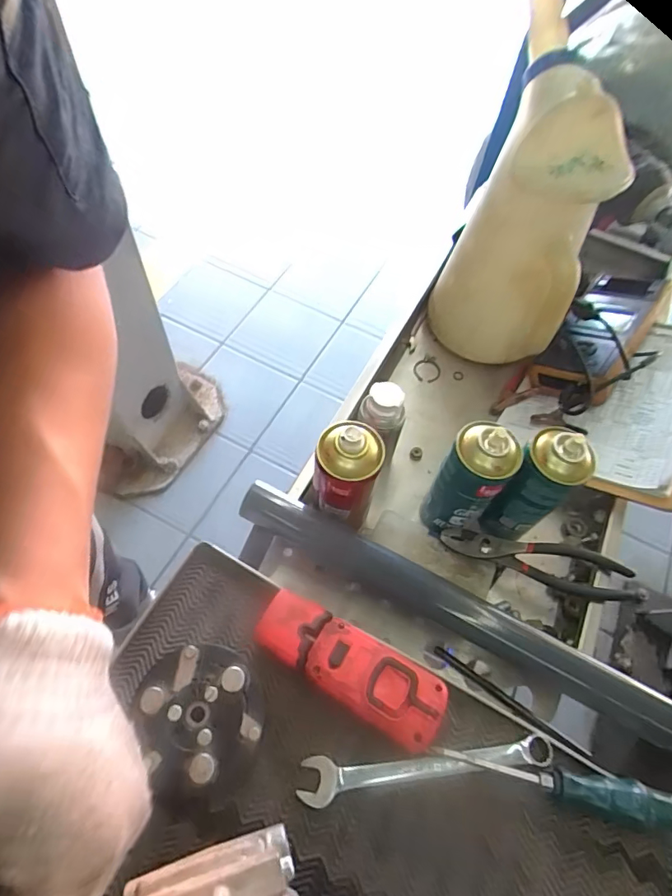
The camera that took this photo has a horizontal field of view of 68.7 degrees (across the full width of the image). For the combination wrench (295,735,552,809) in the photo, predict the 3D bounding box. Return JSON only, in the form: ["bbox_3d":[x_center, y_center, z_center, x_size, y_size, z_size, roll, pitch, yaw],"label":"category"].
[{"bbox_3d":[0.073,0.252,0.385,0.200,0.012,0.030,-2,61,-6],"label":"combination wrench"}]

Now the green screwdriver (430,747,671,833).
[{"bbox_3d":[0.171,0.261,0.378,0.188,0.025,0.029,13,61,3],"label":"green screwdriver"}]

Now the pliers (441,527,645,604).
[{"bbox_3d":[0.216,0.119,0.527,0.199,0.024,0.047,20,61,7],"label":"pliers"}]

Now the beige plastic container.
[{"bbox_3d":[0.225,-0.257,0.604,0.154,0.308,0.136,17,61,5],"label":"beige plastic container"}]

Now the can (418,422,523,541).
[{"bbox_3d":[0.135,0.036,0.502,0.061,0.163,0.065,2,61,-3],"label":"can"}]

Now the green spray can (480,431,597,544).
[{"bbox_3d":[0.205,0.044,0.511,0.056,0.168,0.052,2,61,-3],"label":"green spray can"}]

